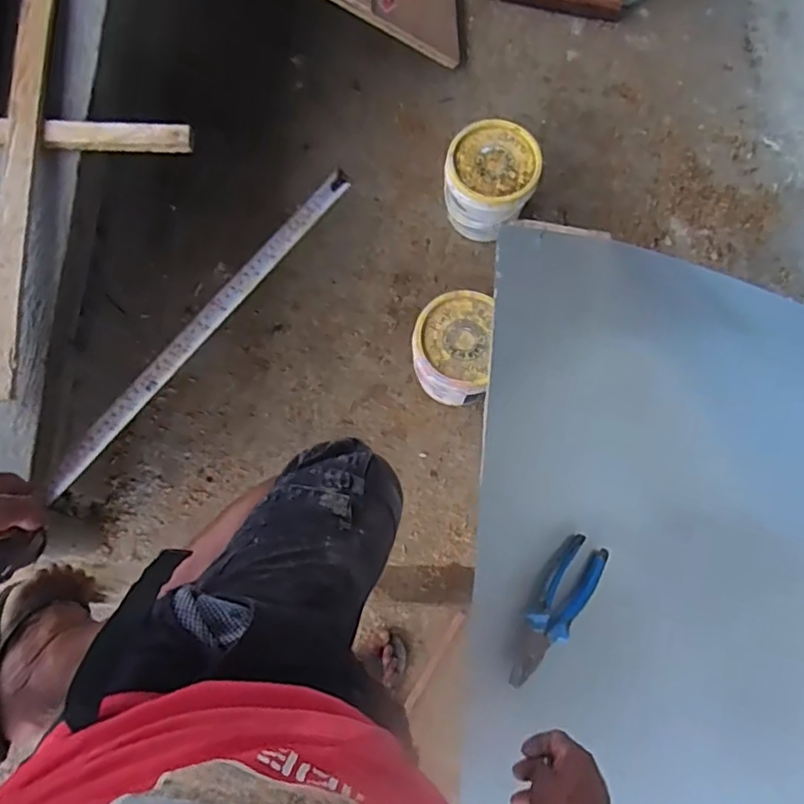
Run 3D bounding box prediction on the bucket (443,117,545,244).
[{"bbox_3d":[0.199,-0.495,1.435,0.196,0.203,0.200,18,76,4],"label":"bucket"}]

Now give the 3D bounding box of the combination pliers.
[{"bbox_3d":[0.184,0.250,0.751,0.053,0.020,0.194,37,66,9],"label":"combination pliers"}]

